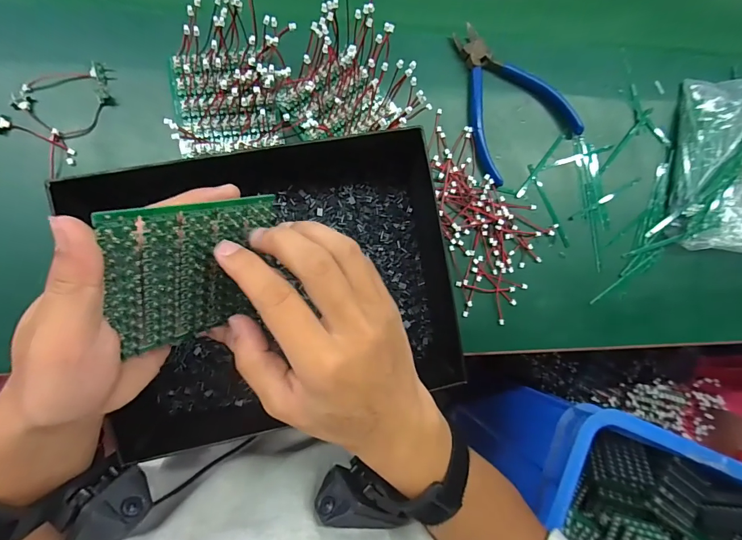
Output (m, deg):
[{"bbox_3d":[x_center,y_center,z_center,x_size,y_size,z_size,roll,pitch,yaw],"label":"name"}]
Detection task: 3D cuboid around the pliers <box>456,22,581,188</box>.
[{"bbox_3d":[0.120,-0.162,0.366,0.105,0.012,0.138,-36,93,-9],"label":"pliers"}]

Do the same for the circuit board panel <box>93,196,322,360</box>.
[{"bbox_3d":[-0.092,0.002,0.210,0.004,0.085,0.080,34,123,30],"label":"circuit board panel"}]

